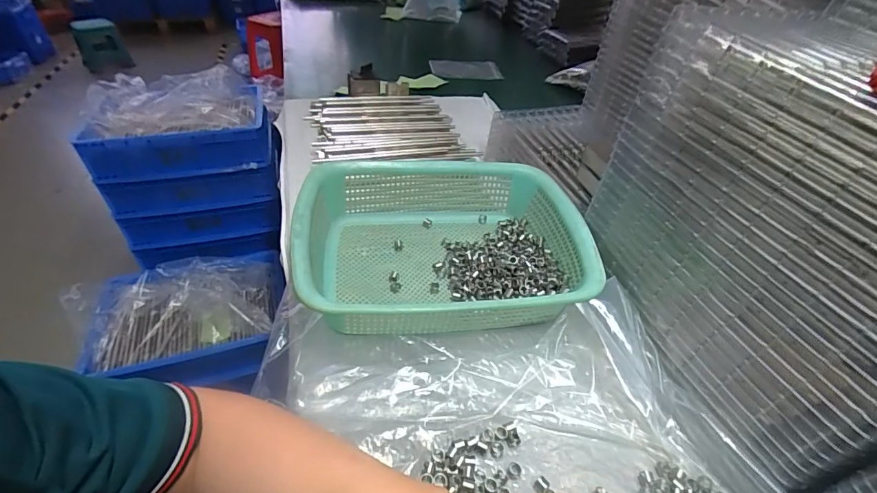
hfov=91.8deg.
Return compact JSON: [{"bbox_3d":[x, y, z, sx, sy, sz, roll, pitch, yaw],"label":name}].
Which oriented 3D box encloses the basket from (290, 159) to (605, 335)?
[{"bbox_3d":[0.007,-0.006,0.463,0.298,0.078,0.223,-5,41,-8],"label":"basket"}]

